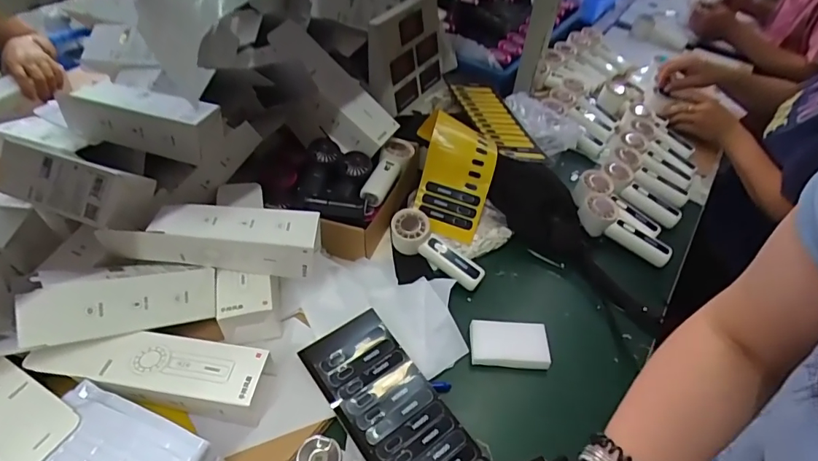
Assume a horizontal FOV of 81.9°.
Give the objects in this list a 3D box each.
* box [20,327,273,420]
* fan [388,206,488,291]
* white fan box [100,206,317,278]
[{"bbox_3d":[-0.273,0.153,0.517,0.228,0.063,0.070,10,45,2],"label":"box"},{"bbox_3d":[0.044,0.030,0.715,0.156,0.062,0.055,29,49,20],"label":"fan"},{"bbox_3d":[-0.230,0.010,0.574,0.238,0.065,0.063,3,46,-4],"label":"white fan box"}]

